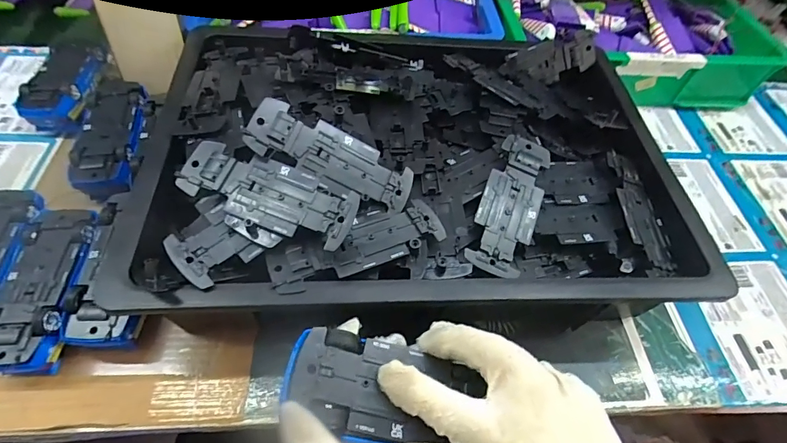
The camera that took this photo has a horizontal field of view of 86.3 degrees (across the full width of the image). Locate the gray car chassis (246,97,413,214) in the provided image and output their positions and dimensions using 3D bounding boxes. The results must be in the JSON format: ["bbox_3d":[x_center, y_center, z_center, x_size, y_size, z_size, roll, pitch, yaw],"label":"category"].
[{"bbox_3d":[-0.044,-0.048,0.317,0.127,0.016,0.040,25,52,-15],"label":"gray car chassis"}]

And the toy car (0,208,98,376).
[{"bbox_3d":[-0.274,0.055,0.334,0.059,0.043,0.131,-2,54,-7],"label":"toy car"}]

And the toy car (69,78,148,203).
[{"bbox_3d":[-0.281,-0.081,0.427,0.057,0.039,0.144,-5,55,-9],"label":"toy car"}]

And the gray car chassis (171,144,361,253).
[{"bbox_3d":[-0.089,-0.019,0.301,0.126,0.015,0.048,21,71,6],"label":"gray car chassis"}]

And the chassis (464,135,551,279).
[{"bbox_3d":[0.097,-0.016,0.344,0.047,0.008,0.127,20,67,9],"label":"chassis"}]

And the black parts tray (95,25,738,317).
[{"bbox_3d":[0.026,-0.075,0.368,0.446,0.070,0.309,-1,54,-7],"label":"black parts tray"}]

